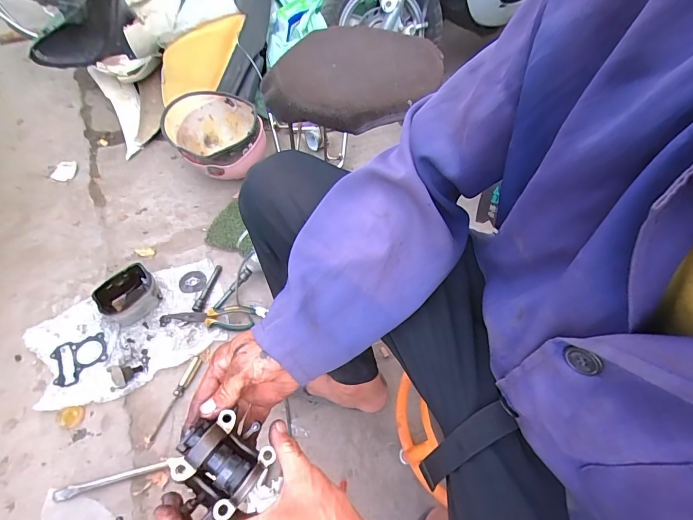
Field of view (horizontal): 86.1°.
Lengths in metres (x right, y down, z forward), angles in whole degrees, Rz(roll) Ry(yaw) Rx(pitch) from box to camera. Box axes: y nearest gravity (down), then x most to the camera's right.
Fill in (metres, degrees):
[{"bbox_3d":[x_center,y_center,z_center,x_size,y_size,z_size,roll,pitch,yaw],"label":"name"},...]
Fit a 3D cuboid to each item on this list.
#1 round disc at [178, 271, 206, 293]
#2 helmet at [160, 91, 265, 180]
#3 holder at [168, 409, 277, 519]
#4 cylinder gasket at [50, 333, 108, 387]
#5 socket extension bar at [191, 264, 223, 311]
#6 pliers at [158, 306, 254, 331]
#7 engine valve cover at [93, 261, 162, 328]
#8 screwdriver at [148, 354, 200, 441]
[{"bbox_3d":[-0.376,0.052,0.904,0.063,0.008,0.058,2,55,-1],"label":"round disc"},{"bbox_3d":[-0.360,-0.338,1.029,0.229,0.157,0.227,1,55,-2],"label":"helmet"},{"bbox_3d":[-0.111,0.179,0.328,0.072,0.046,0.070,35,59,19],"label":"holder"},{"bbox_3d":[-0.553,0.206,0.769,0.100,0.006,0.097,-20,62,-19],"label":"cylinder gasket"},{"bbox_3d":[-0.335,0.068,0.894,0.023,0.013,0.132,11,55,5],"label":"socket extension bar"},{"bbox_3d":[-0.316,0.130,0.844,0.209,0.022,0.056,2,55,-1],"label":"pliers"},{"bbox_3d":[-0.487,0.081,0.829,0.118,0.066,0.109,-33,63,-23],"label":"engine valve cover"},{"bbox_3d":[-0.341,0.272,0.744,0.019,0.022,0.168,19,56,10],"label":"screwdriver"}]

